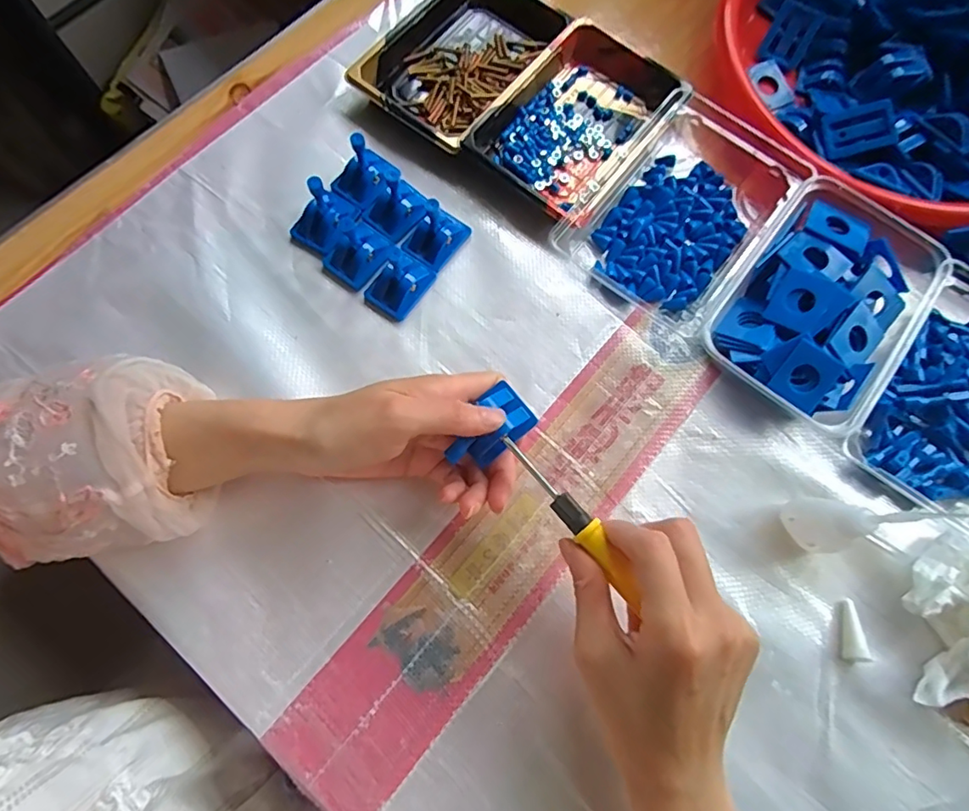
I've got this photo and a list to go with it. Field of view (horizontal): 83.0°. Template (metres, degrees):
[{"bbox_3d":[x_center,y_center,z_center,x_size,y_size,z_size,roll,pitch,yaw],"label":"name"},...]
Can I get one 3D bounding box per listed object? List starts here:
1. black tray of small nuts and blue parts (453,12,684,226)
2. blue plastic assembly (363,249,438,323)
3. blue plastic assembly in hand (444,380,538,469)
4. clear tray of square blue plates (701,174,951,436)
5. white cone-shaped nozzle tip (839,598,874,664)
[{"bbox_3d":[0.072,-0.218,0.417,0.107,0.029,0.158,37,76,8],"label":"black tray of small nuts and blue parts"},{"bbox_3d":[-0.059,-0.086,0.383,0.034,0.018,0.046,36,76,8],"label":"blue plastic assembly"},{"bbox_3d":[0.003,0.012,0.316,0.052,0.018,0.032,-40,79,-12],"label":"blue plastic assembly in hand"},{"bbox_3d":[0.227,-0.068,0.373,0.107,0.035,0.165,36,76,8],"label":"clear tray of square blue plates"},{"bbox_3d":[0.218,0.133,0.327,0.011,0.011,0.036,9,61,0],"label":"white cone-shaped nozzle tip"}]

